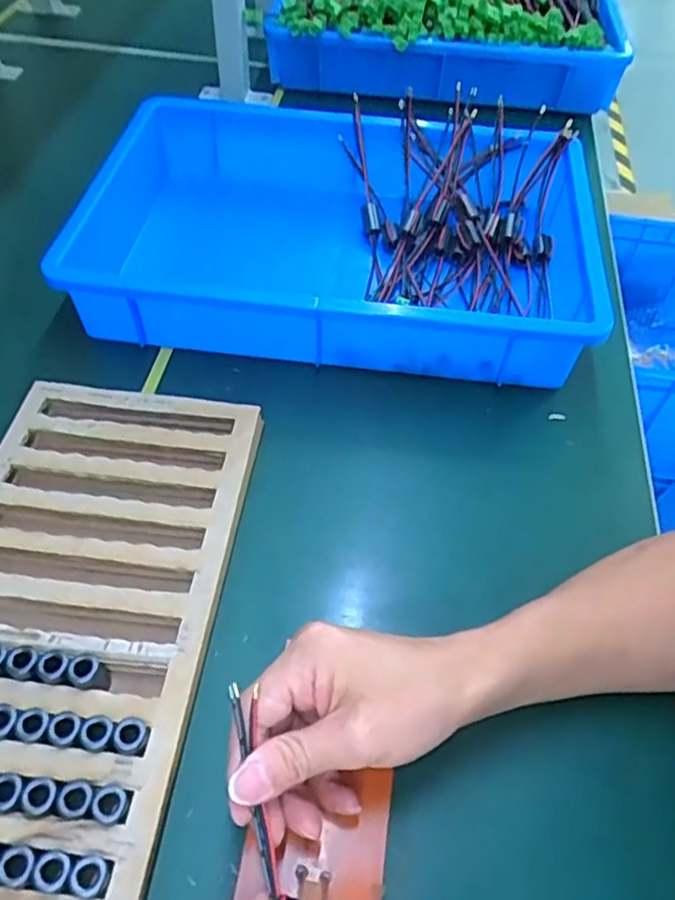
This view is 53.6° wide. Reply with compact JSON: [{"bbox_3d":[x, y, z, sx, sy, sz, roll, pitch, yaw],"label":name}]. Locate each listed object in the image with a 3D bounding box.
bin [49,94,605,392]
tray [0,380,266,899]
[{"bbox_3d":[0.003,-0.186,0.608,0.417,0.108,0.271,5,52,2],"label":"bin"},{"bbox_3d":[-0.164,0.107,0.407,0.173,0.032,0.357,7,52,3],"label":"tray"}]

